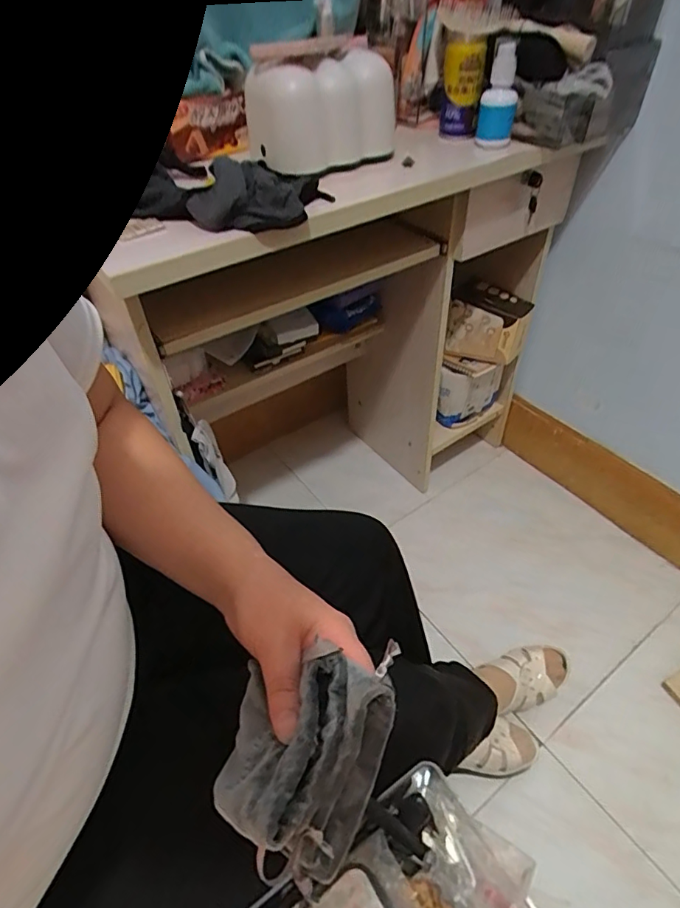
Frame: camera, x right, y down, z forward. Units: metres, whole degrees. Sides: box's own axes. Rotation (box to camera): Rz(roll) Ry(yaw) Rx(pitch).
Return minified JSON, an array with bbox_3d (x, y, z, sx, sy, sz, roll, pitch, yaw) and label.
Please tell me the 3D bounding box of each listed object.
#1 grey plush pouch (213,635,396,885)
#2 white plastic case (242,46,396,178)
[{"bbox_3d":[-0.025,0.156,0.273,0.091,0.056,0.089,16,48,18],"label":"grey plush pouch"},{"bbox_3d":[-0.020,-0.454,0.668,0.183,0.105,0.120,-25,49,-21],"label":"white plastic case"}]

